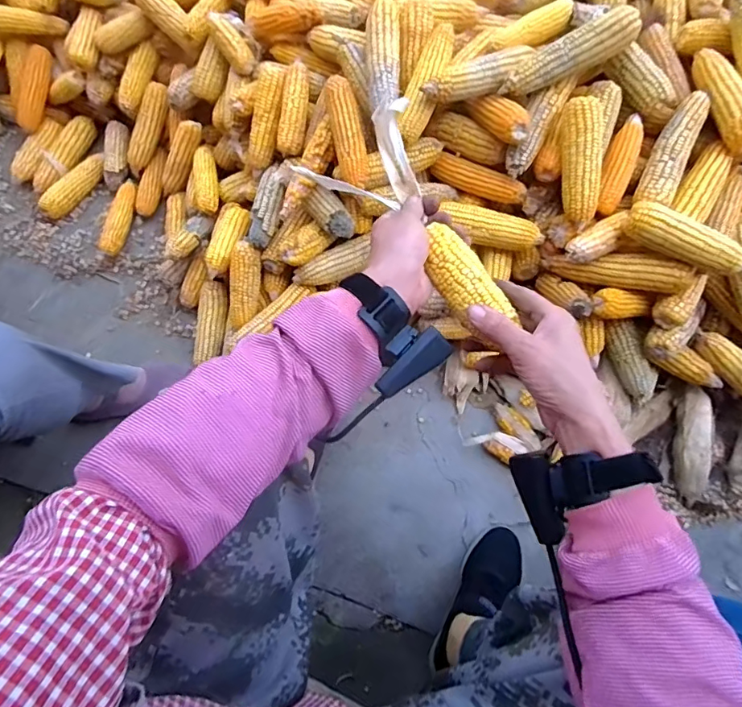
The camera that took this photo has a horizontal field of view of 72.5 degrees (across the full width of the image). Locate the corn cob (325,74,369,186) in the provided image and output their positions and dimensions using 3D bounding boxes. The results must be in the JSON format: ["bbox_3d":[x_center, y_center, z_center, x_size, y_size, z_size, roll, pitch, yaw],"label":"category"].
[{"bbox_3d":[-0.033,-0.324,0.737,0.045,0.034,0.172,-11,73,-4],"label":"corn cob"}]

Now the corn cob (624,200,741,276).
[{"bbox_3d":[0.424,-0.152,0.681,0.158,0.044,0.045,34,75,9],"label":"corn cob"}]

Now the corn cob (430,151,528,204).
[{"bbox_3d":[0.164,-0.266,0.777,0.145,0.035,0.039,31,75,9],"label":"corn cob"}]

